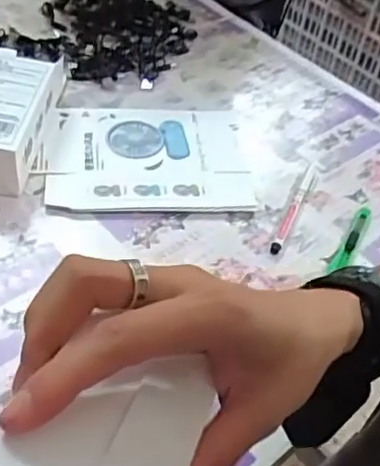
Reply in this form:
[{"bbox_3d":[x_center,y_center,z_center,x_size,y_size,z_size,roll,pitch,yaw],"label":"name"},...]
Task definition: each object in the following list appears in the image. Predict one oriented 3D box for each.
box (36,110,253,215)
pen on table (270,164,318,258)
[{"bbox_3d":[-0.049,-0.083,0.680,0.226,0.021,0.168,-2,43,-10],"label":"box"},{"bbox_3d":[0.111,-0.028,0.645,0.013,0.013,0.150,22,46,12],"label":"pen on table"}]

